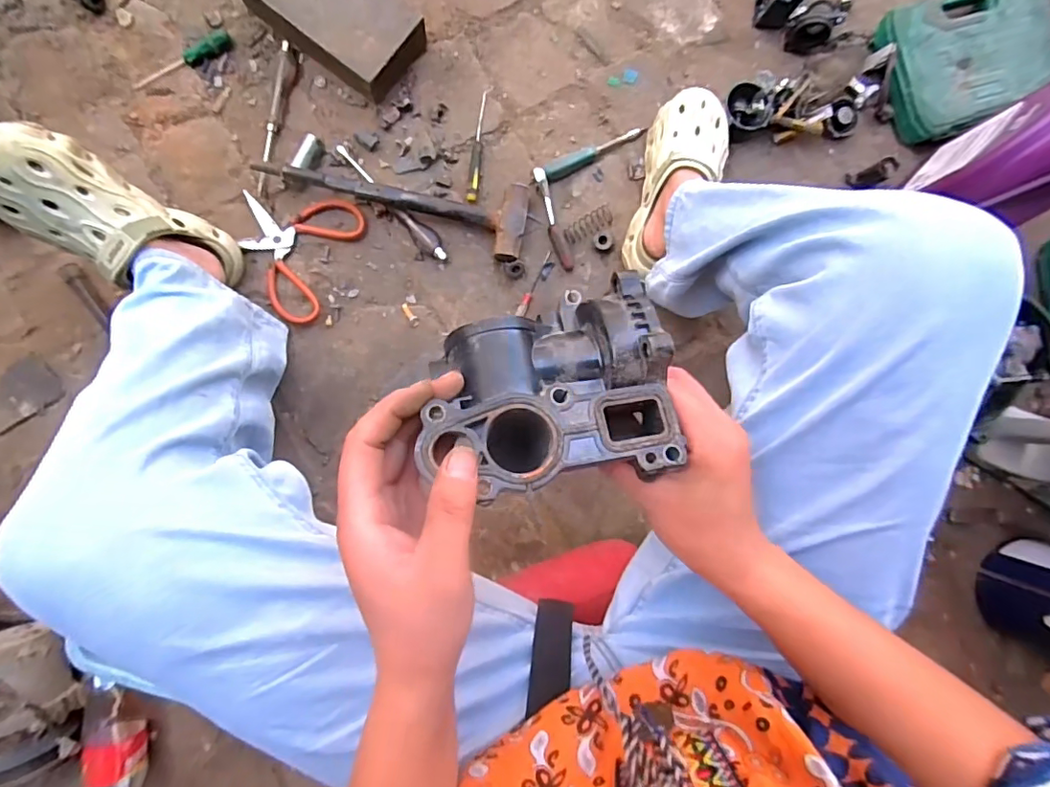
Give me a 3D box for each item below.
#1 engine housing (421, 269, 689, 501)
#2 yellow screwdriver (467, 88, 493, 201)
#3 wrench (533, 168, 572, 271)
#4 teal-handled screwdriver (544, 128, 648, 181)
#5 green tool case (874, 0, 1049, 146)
[{"bbox_3d":[0.010,-0.007,0.299,0.127,0.064,0.104,-8,91,-4],"label":"engine housing"},{"bbox_3d":[-0.064,-0.349,0.747,0.017,0.017,0.163,8,90,-4],"label":"yellow screwdriver"},{"bbox_3d":[0.039,-0.244,0.759,0.020,0.018,0.144,-18,91,-4],"label":"wrench"},{"bbox_3d":[0.099,-0.345,0.765,0.157,0.016,0.021,-28,92,-4],"label":"teal-handled screwdriver"},{"bbox_3d":[0.647,-0.487,0.781,0.245,0.057,0.190,-19,91,-4],"label":"green tool case"}]

